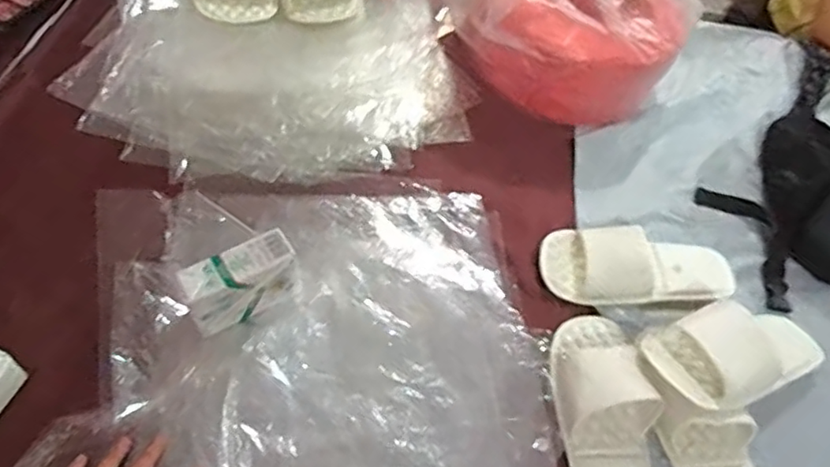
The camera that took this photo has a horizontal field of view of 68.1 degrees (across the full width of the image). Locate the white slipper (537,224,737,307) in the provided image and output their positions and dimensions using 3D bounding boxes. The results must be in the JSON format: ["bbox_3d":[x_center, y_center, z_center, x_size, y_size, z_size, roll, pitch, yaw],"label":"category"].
[{"bbox_3d":[0.260,0.040,0.715,0.228,0.053,0.092,5,59,-6],"label":"white slipper"}]

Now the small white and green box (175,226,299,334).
[{"bbox_3d":[-0.172,0.043,0.605,0.109,0.047,0.055,-27,67,-23],"label":"small white and green box"}]

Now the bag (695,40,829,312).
[{"bbox_3d":[0.500,-0.110,0.813,0.230,0.064,0.450,13,58,-2],"label":"bag"}]

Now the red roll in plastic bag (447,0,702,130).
[{"bbox_3d":[0.212,-0.290,0.839,0.267,0.192,0.252,4,59,-7],"label":"red roll in plastic bag"}]

